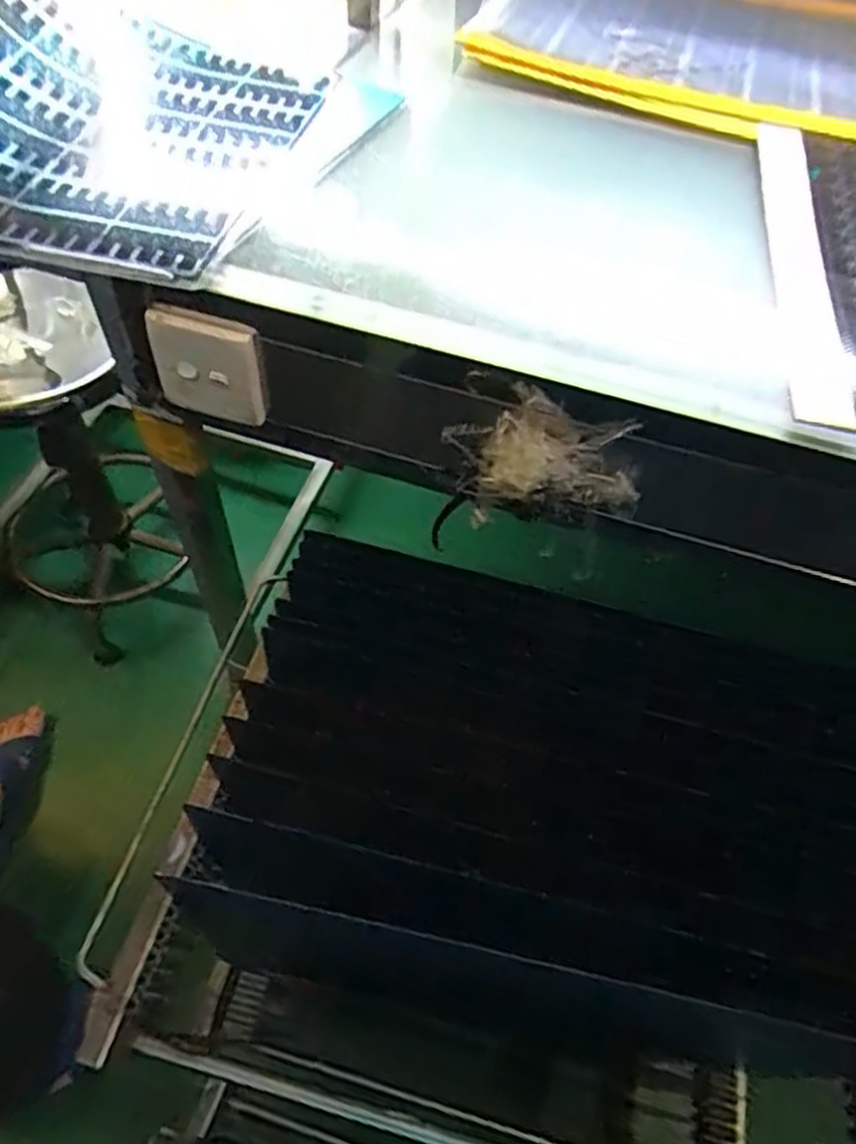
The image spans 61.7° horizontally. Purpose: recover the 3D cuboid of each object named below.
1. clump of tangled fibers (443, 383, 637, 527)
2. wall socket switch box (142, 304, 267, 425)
[{"bbox_3d":[0.084,-0.077,0.542,0.135,0.113,0.033,15,56,5],"label":"clump of tangled fibers"},{"bbox_3d":[-0.178,-0.165,0.577,0.091,0.095,0.014,18,56,8],"label":"wall socket switch box"}]

